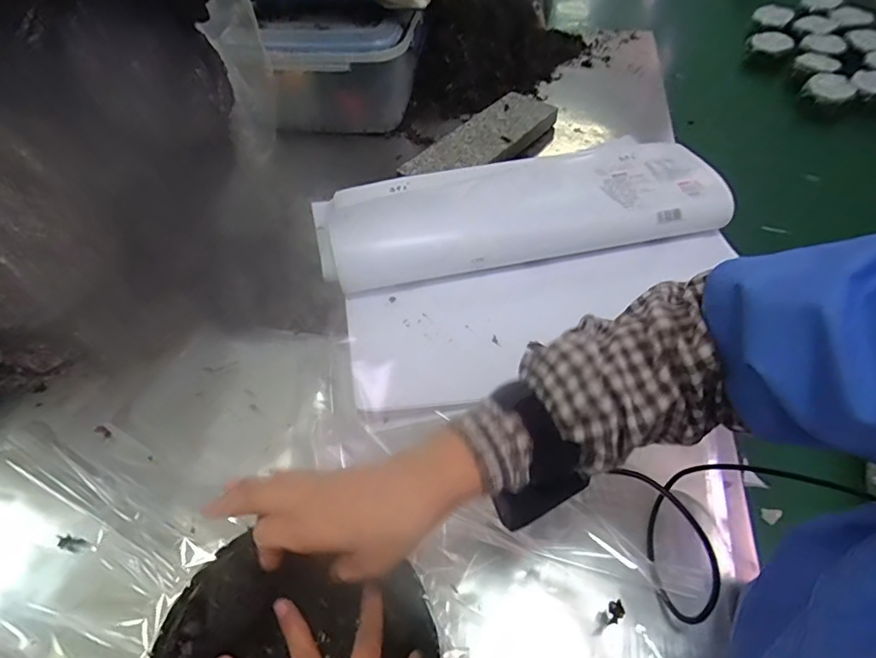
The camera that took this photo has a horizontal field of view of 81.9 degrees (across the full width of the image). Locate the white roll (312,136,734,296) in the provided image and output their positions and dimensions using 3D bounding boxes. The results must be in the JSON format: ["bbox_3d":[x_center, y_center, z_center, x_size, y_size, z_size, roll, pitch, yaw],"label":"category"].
[{"bbox_3d":[0.110,-0.169,0.687,0.534,0.078,0.191,-11,53,-6],"label":"white roll"}]

